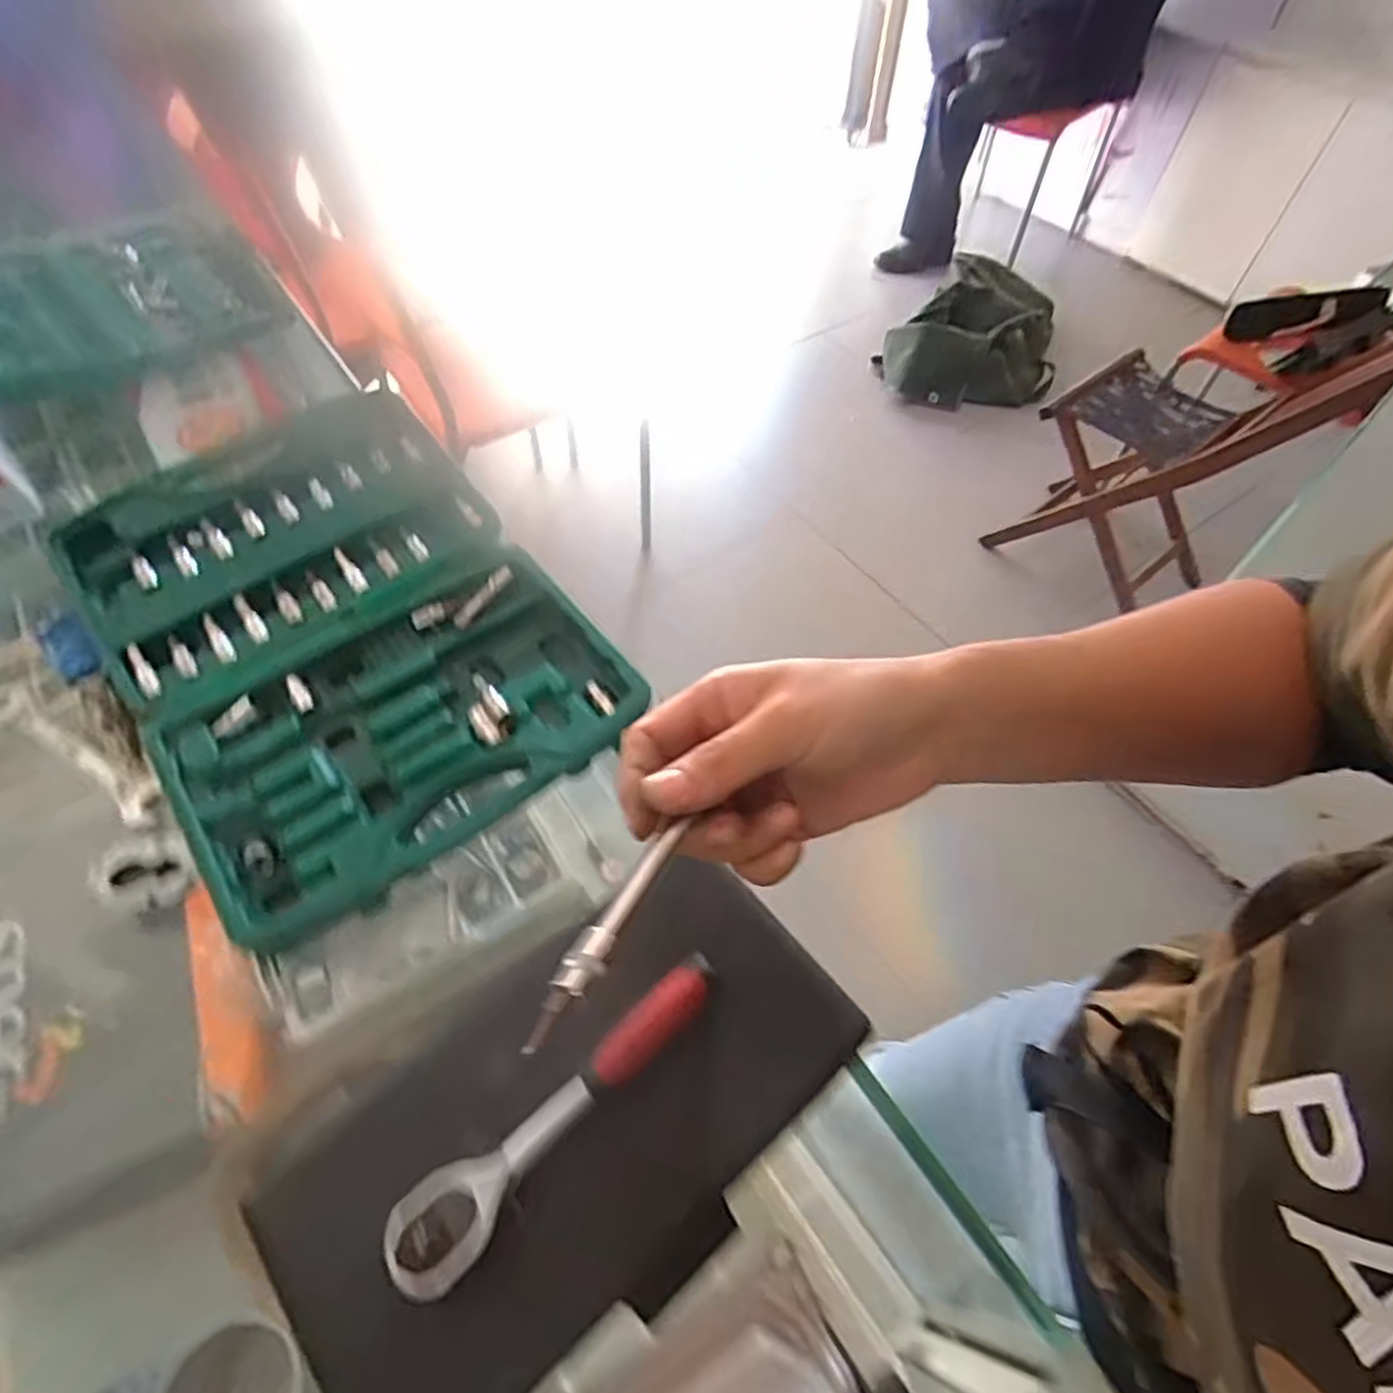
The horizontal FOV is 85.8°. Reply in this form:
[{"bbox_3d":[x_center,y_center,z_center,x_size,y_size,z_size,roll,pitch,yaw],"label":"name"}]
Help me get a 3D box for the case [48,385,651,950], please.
[{"bbox_3d":[-0.215,-0.046,0.453,0.235,0.045,0.336,-33,63,-22],"label":"case"}]

